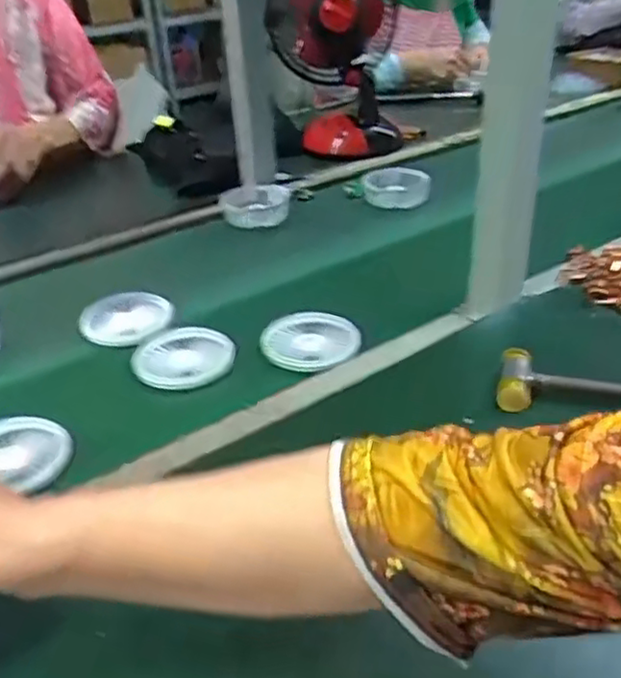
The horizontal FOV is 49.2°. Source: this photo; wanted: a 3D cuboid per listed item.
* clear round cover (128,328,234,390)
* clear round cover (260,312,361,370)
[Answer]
[{"bbox_3d":[-0.119,0.012,0.639,0.091,0.010,0.087,-6,35,-5],"label":"clear round cover"},{"bbox_3d":[0.002,-0.004,0.651,0.089,0.017,0.092,-1,35,1],"label":"clear round cover"}]

